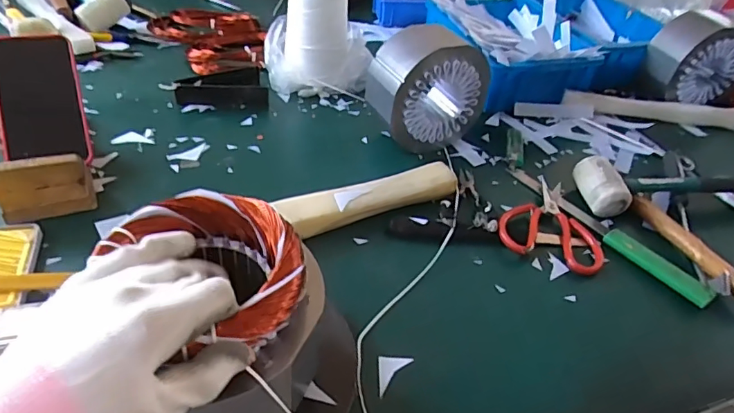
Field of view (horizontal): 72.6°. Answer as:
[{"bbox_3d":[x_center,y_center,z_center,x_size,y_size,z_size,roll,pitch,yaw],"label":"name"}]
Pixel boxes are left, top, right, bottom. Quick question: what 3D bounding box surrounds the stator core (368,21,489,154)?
[{"bbox_3d":[0.080,-0.154,0.657,0.154,0.155,0.076,-8,44,-17],"label":"stator core"}]

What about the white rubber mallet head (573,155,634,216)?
[{"bbox_3d":[0.289,-0.025,0.618,0.038,0.046,0.075,0,42,-9],"label":"white rubber mallet head"}]

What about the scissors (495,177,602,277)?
[{"bbox_3d":[0.216,0.012,0.592,0.115,0.015,0.144,15,42,7],"label":"scissors"}]

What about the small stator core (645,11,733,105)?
[{"bbox_3d":[0.528,-0.237,0.800,0.141,0.132,0.087,-4,41,-15],"label":"small stator core"}]

